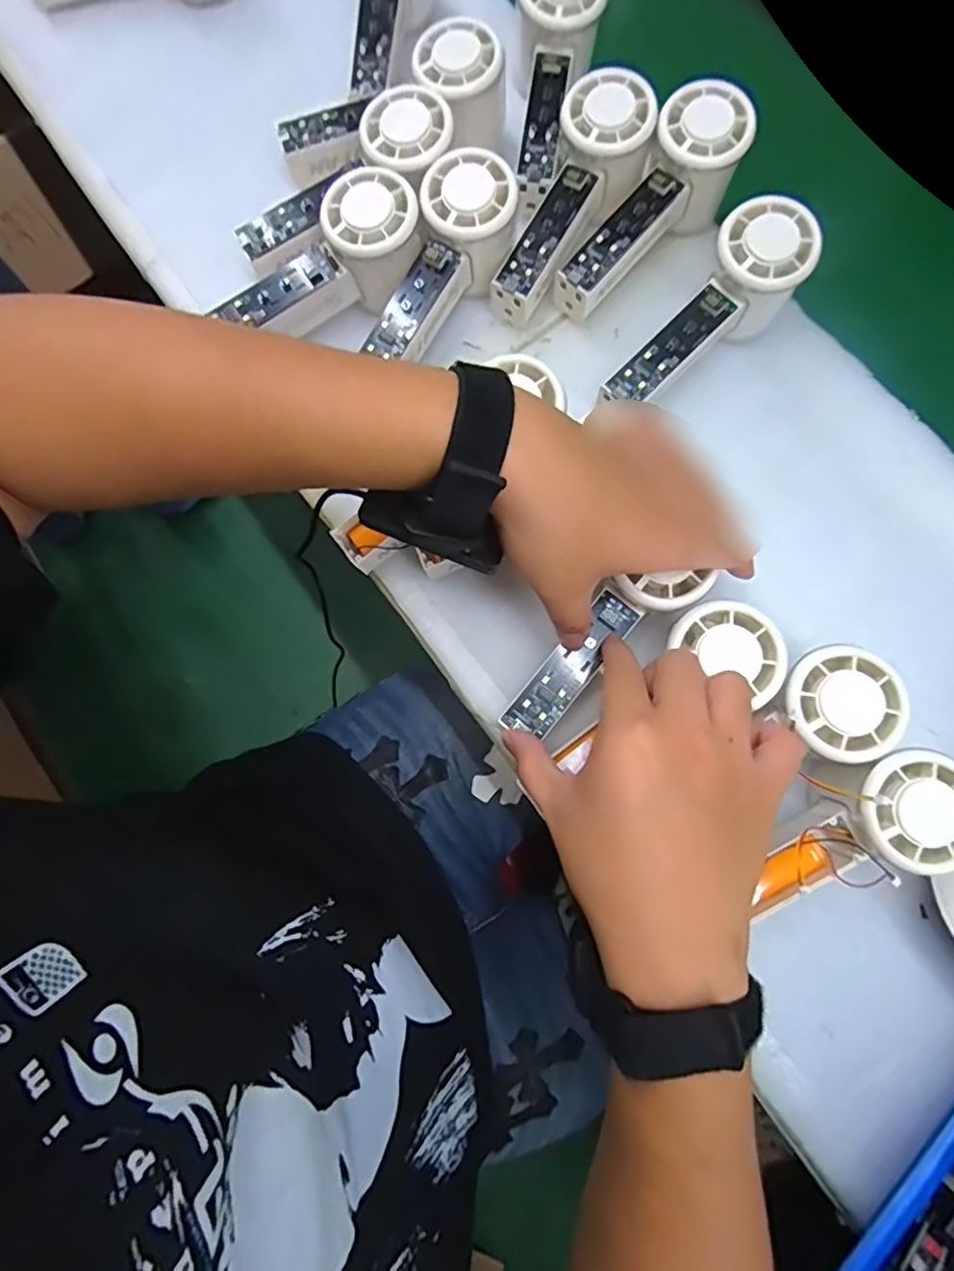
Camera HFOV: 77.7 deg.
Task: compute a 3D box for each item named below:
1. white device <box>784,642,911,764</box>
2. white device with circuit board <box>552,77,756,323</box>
[{"bbox_3d":[0.183,0.034,0.296,0.054,0.012,0.053,37,81,7],"label":"white device"},{"bbox_3d":[0.113,-0.271,0.380,0.053,0.057,0.148,37,81,7],"label":"white device with circuit board"}]

